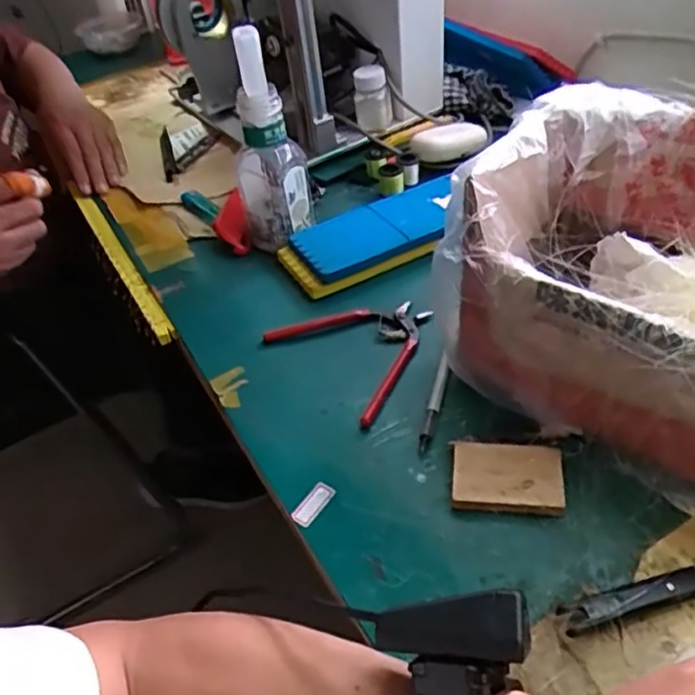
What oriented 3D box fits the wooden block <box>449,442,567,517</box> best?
[{"bbox_3d":[0.108,0.088,0.450,0.073,0.016,0.049,4,44,12],"label":"wooden block"}]

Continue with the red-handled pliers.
[{"bbox_3d":[0.019,-0.006,0.560,0.127,0.013,0.128,-34,49,-26],"label":"red-handled pliers"}]

